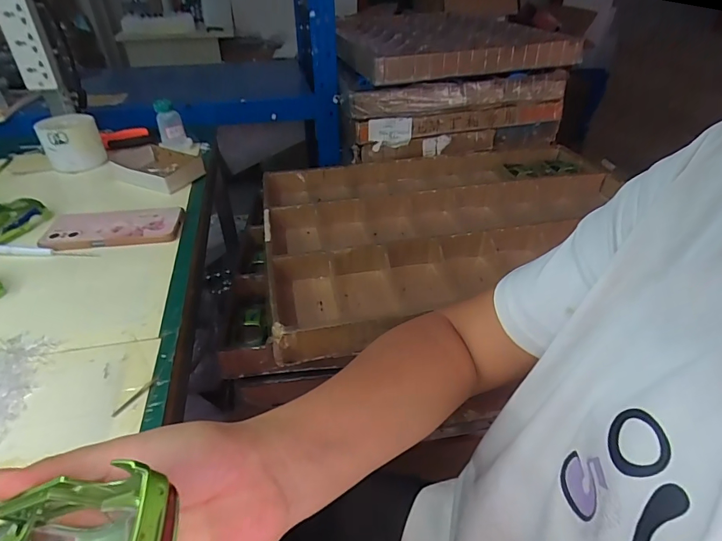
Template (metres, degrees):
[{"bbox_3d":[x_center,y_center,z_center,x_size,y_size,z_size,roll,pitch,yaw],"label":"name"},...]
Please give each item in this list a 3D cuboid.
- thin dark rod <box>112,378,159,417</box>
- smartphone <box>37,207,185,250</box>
[{"bbox_3d":[-0.188,0.105,0.355,0.005,0.004,0.043,25,44,20],"label":"thin dark rod"},{"bbox_3d":[-0.318,-0.057,0.552,0.161,0.009,0.077,-3,47,-4],"label":"smartphone"}]

